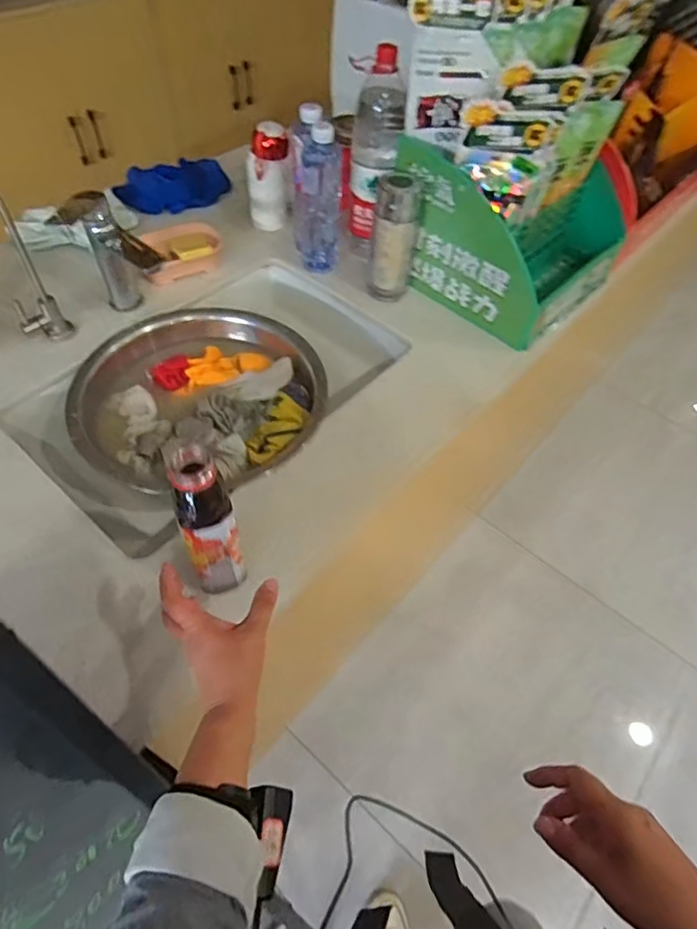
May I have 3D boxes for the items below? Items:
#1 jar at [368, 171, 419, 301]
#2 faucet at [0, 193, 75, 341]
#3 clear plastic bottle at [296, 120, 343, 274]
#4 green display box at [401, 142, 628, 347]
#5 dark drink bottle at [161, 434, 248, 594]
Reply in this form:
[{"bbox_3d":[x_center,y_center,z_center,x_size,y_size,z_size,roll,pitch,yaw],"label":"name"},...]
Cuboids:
[{"bbox_3d":[0.074,-0.367,0.889,0.074,0.186,0.071,2,54,-3],"label":"jar"},{"bbox_3d":[-0.475,-0.307,0.774,0.061,0.240,0.140,-24,59,-21],"label":"faucet"},{"bbox_3d":[-0.049,-0.438,0.907,0.071,0.225,0.076,0,54,-4],"label":"clear plastic bottle"},{"bbox_3d":[0.277,-0.404,0.919,0.295,0.215,0.299,39,60,22],"label":"green display box"},{"bbox_3d":[-0.137,0.056,0.548,0.057,0.188,0.064,-16,56,-16],"label":"dark drink bottle"}]

